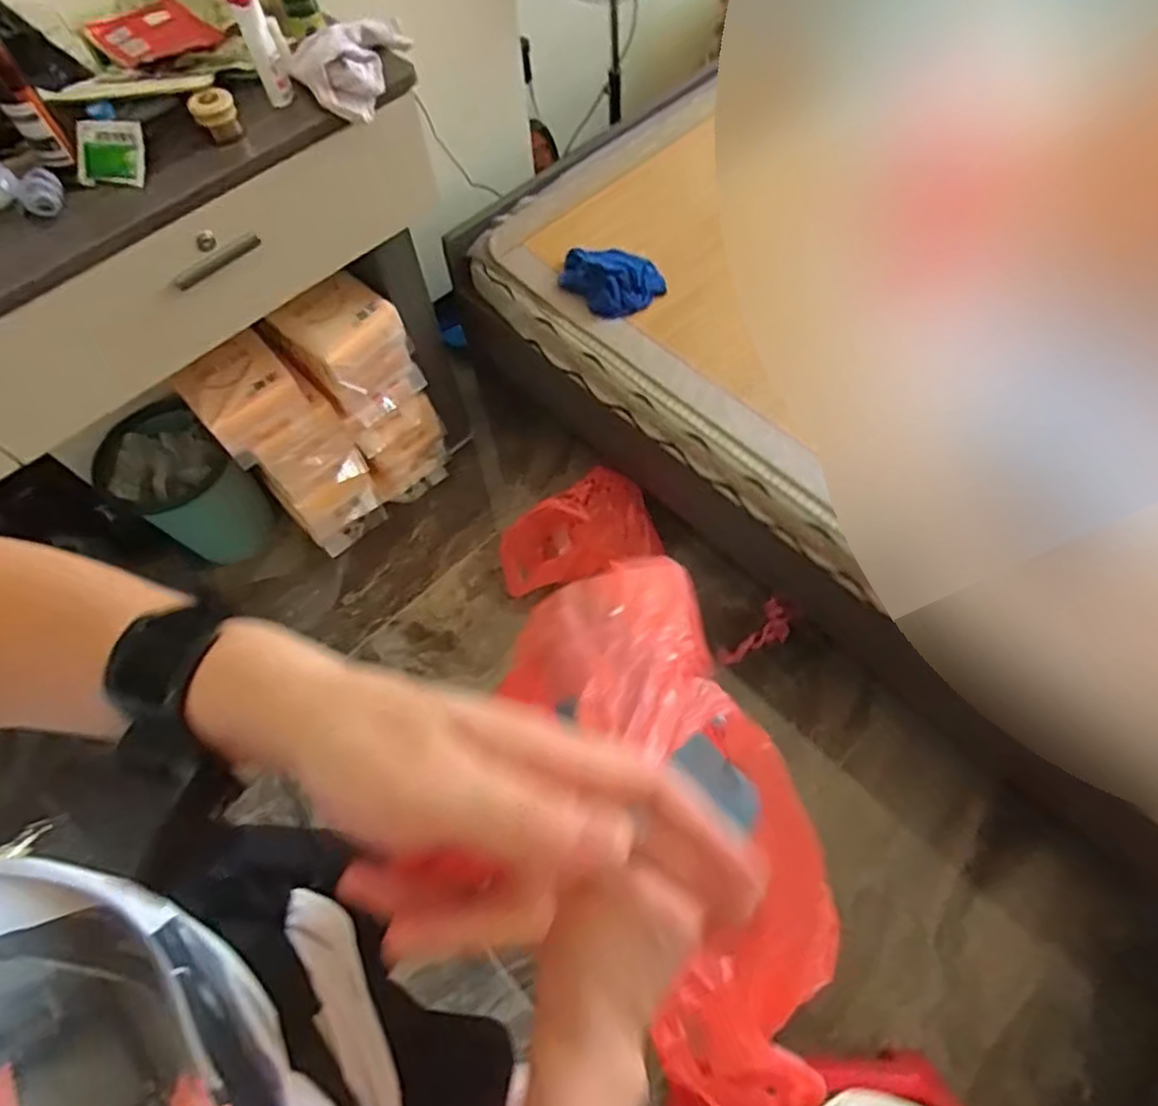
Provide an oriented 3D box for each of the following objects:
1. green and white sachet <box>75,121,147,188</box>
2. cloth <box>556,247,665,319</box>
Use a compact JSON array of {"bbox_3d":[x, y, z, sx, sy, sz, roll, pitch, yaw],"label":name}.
[{"bbox_3d":[-0.548,-0.468,0.795,0.073,0.010,0.070,2,101,-6],"label":"green and white sachet"},{"bbox_3d":[0.061,-0.494,1.229,0.137,0.078,0.156,-35,66,-14],"label":"cloth"}]

